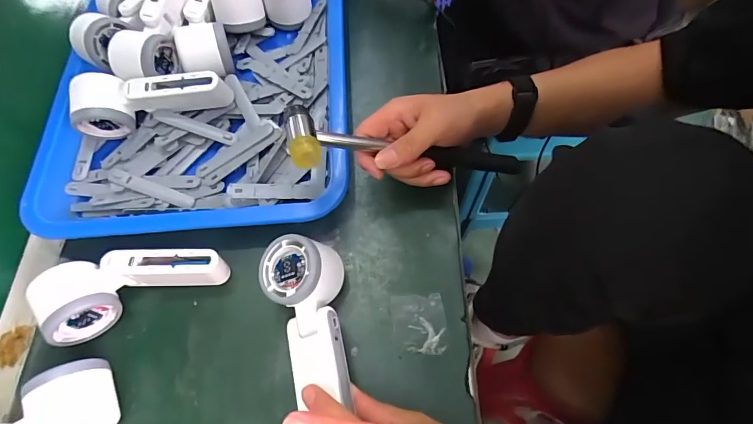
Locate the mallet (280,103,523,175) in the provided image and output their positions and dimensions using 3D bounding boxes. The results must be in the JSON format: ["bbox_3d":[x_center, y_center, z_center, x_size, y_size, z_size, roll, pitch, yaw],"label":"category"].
[{"bbox_3d":[0.039,-0.055,0.372,0.245,0.024,0.052,4,63,-26],"label":"mallet"}]

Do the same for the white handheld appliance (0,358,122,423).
[{"bbox_3d":[-0.294,0.173,0.316,0.166,0.053,0.058,-20,66,-3],"label":"white handheld appliance"}]

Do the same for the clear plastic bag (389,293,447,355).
[{"bbox_3d":[0.038,0.099,0.357,0.047,0.004,0.051,-5,66,3],"label":"clear plastic bag"}]

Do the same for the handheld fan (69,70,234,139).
[{"bbox_3d":[-0.241,-0.123,0.429,0.163,0.051,0.052,-11,66,1],"label":"handheld fan"}]

